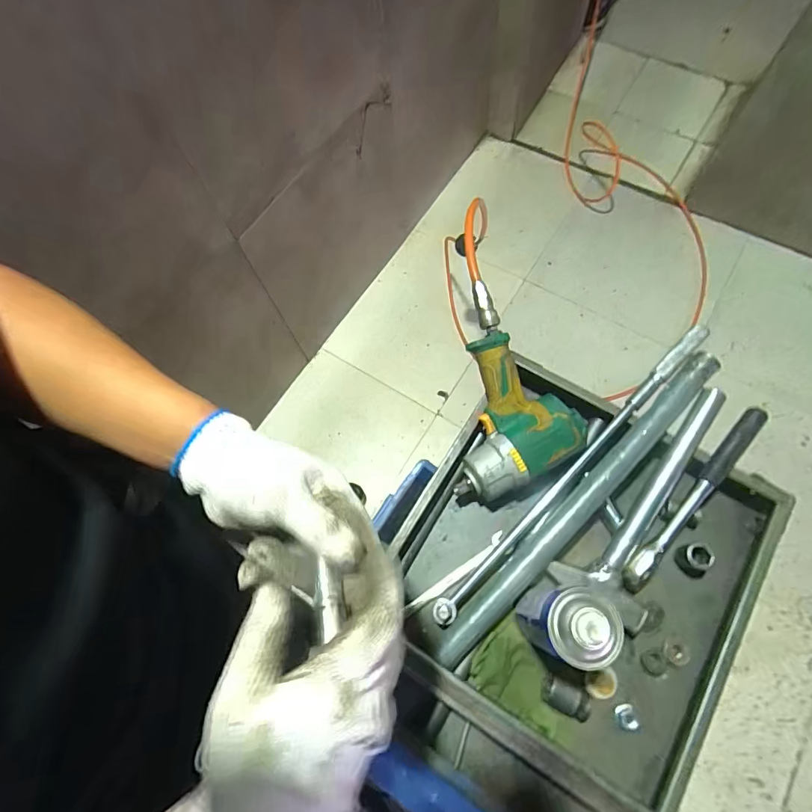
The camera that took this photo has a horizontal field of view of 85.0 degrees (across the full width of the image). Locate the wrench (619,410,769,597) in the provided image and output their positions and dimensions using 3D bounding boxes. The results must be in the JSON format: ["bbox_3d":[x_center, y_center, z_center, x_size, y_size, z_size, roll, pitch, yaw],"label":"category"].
[{"bbox_3d":[0.334,0.111,0.516,0.028,0.027,0.250,38,92,17],"label":"wrench"}]

